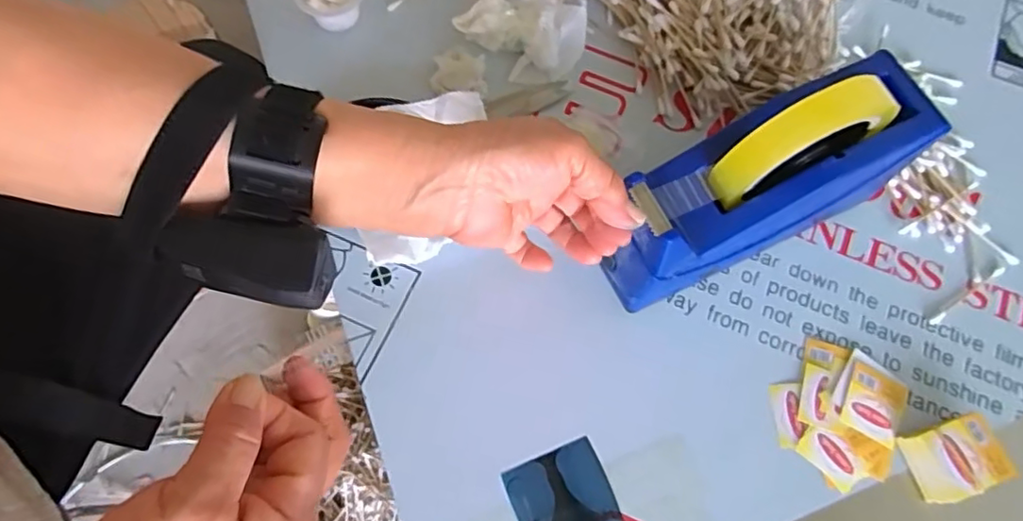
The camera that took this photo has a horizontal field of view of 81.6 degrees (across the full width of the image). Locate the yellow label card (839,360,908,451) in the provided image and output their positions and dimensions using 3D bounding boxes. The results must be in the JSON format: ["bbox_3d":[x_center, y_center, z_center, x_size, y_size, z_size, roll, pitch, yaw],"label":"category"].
[{"bbox_3d":[0.236,0.093,0.386,0.037,0.004,0.046,27,71,2],"label":"yellow label card"}]

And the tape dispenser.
[{"bbox_3d":[0.153,-0.052,0.357,0.195,0.125,0.063,-25,73,-10],"label":"tape dispenser"}]

